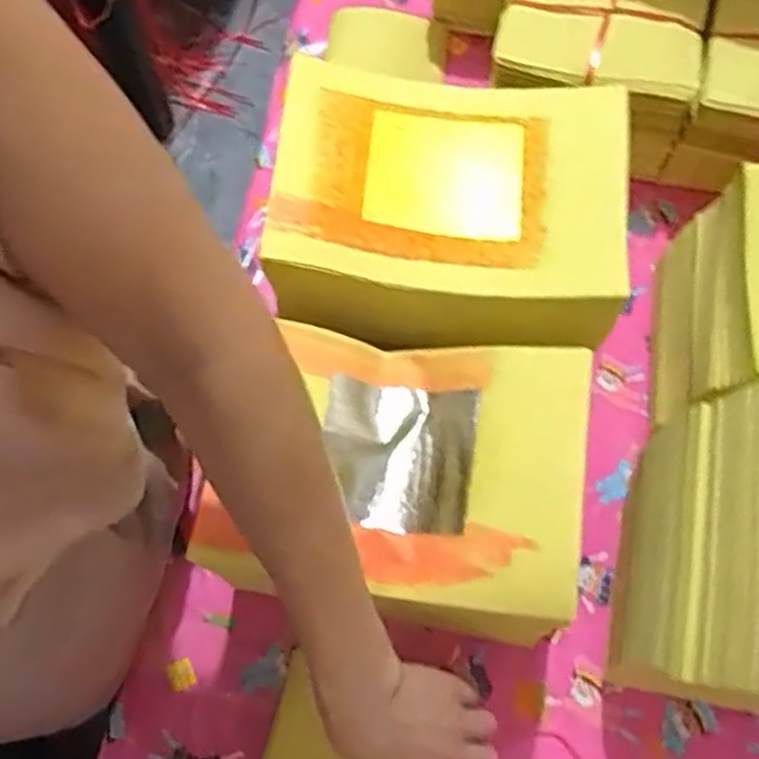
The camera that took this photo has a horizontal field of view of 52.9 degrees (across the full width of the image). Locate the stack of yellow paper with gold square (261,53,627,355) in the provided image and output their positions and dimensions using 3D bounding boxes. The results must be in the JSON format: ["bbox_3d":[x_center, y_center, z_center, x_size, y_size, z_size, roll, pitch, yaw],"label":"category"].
[{"bbox_3d":[0.044,-0.118,0.514,0.228,0.057,0.189,9,71,3],"label":"stack of yellow paper with gold square"}]

